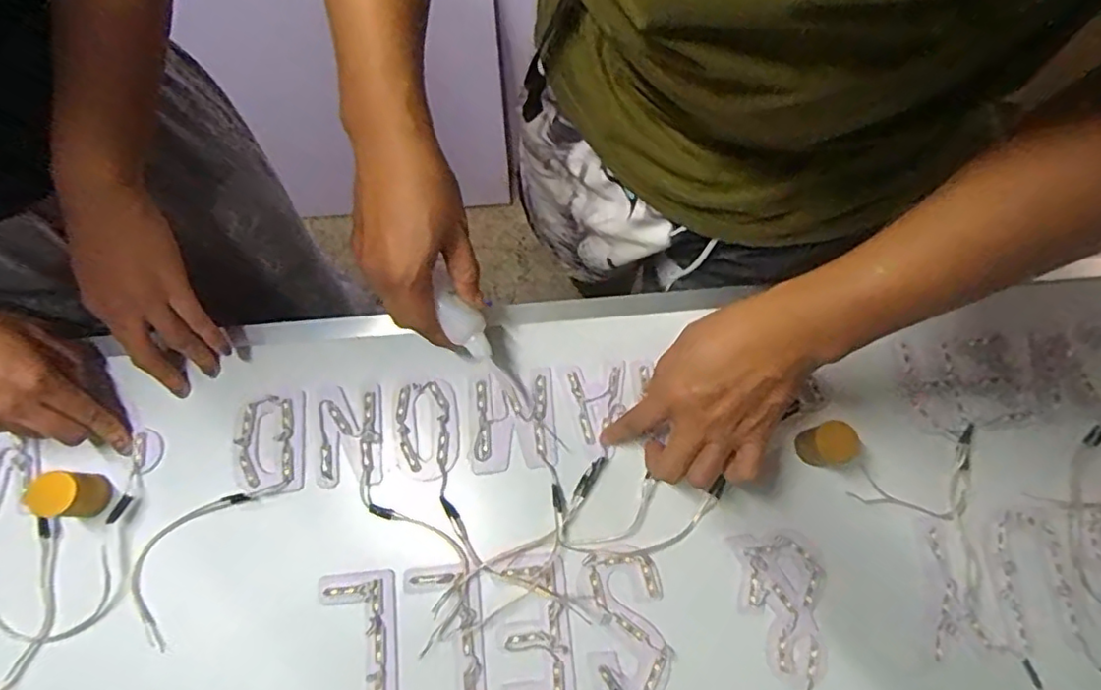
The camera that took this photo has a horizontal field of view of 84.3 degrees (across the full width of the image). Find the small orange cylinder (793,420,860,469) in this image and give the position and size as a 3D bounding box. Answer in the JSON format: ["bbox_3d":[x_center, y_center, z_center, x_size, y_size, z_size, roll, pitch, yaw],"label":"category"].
[{"bbox_3d":[0.220,0.079,0.483,0.029,0.044,0.032,-16,76,-6],"label":"small orange cylinder"}]

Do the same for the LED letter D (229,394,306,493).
[{"bbox_3d":[-0.229,0.078,0.491,0.058,0.004,0.077,-3,75,-3],"label":"LED letter D"}]

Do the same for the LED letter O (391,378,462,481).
[{"bbox_3d":[-0.102,0.068,0.499,0.055,0.004,0.080,-2,75,-3],"label":"LED letter O"}]

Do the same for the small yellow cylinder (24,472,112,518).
[{"bbox_3d":[-0.362,0.112,0.457,0.038,0.031,0.033,5,74,-1],"label":"small yellow cylinder"}]

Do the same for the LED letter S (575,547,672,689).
[{"bbox_3d":[0.057,0.211,0.462,0.061,0.005,0.108,-9,75,-4],"label":"LED letter S"}]

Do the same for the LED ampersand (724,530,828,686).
[{"bbox_3d":[0.181,0.200,0.468,0.069,0.004,0.106,-5,75,-3],"label":"LED ampersand"}]

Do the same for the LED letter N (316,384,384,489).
[{"bbox_3d":[-0.163,0.075,0.495,0.051,0.004,0.076,-4,75,-3],"label":"LED letter N"}]

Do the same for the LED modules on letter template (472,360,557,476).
[{"bbox_3d":[-0.031,0.060,0.501,0.067,0.006,0.085,-1,74,-2],"label":"LED modules on letter template"}]

